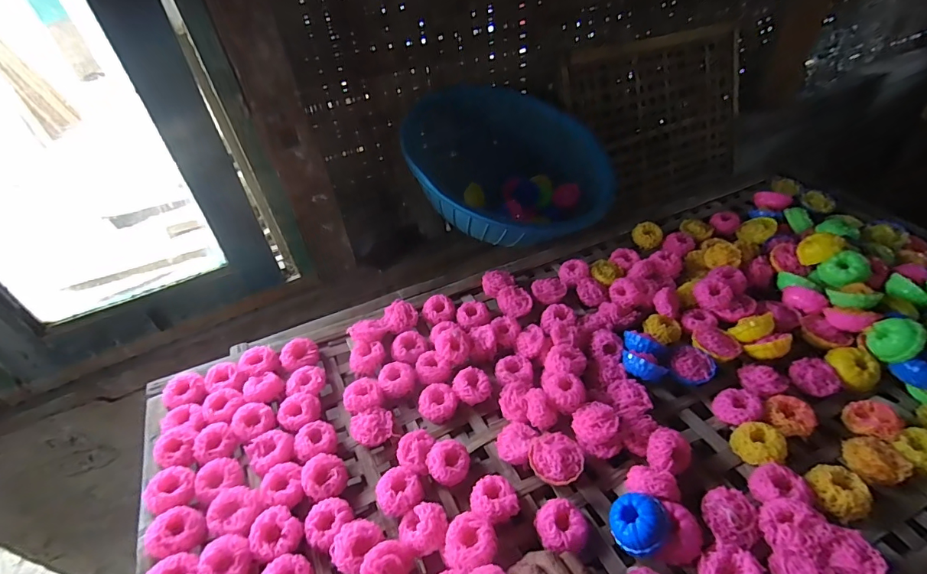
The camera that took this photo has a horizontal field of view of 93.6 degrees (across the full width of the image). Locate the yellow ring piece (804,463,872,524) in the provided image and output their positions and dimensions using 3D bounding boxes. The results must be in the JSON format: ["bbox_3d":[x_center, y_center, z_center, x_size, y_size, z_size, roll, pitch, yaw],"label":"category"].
[{"bbox_3d":[0.393,0.213,0.456,0.047,0.023,0.053,-12,42,-7],"label":"yellow ring piece"}]

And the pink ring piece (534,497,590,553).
[{"bbox_3d":[0.108,0.259,0.470,0.053,0.027,0.052,-3,42,3],"label":"pink ring piece"}]

